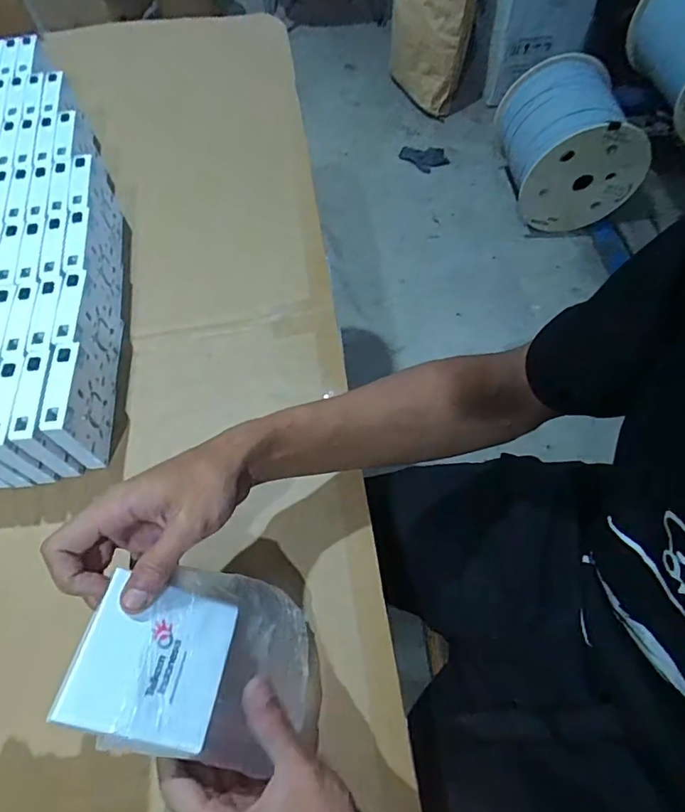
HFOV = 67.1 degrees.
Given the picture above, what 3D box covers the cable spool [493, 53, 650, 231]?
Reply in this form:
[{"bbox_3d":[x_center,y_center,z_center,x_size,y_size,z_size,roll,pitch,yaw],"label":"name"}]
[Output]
[{"bbox_3d":[0.672,-0.806,1.565,0.339,0.315,0.427,-3,62,0],"label":"cable spool"}]

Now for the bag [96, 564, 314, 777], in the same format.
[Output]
[{"bbox_3d":[-0.071,0.170,0.341,0.125,0.012,0.106,33,47,-31],"label":"bag"}]

